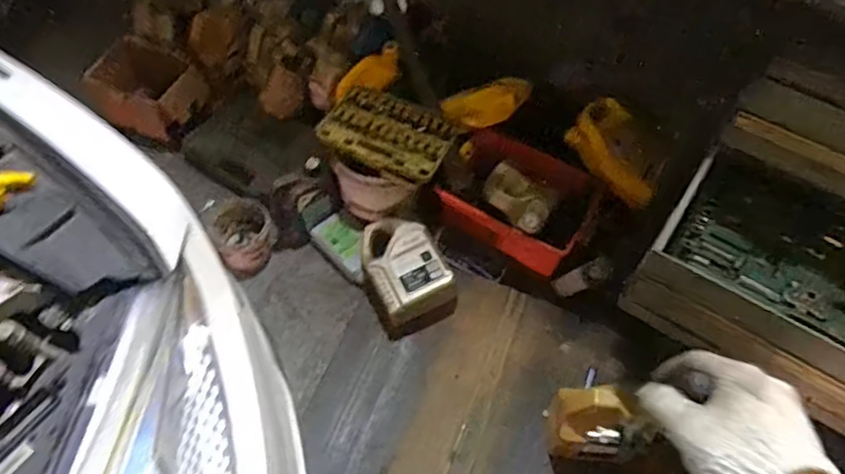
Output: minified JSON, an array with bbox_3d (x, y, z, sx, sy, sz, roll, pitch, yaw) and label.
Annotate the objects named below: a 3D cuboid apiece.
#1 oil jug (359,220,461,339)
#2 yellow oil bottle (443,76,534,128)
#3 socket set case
[{"bbox_3d":[-0.054,0.084,1.578,0.206,0.139,0.295,-26,61,-19],"label":"oil jug"},{"bbox_3d":[0.168,-0.368,1.677,0.246,0.069,0.126,-15,88,22],"label":"yellow oil bottle"},{"bbox_3d":[-0.088,-0.263,1.559,0.335,0.053,0.214,24,58,12],"label":"socket set case"}]

